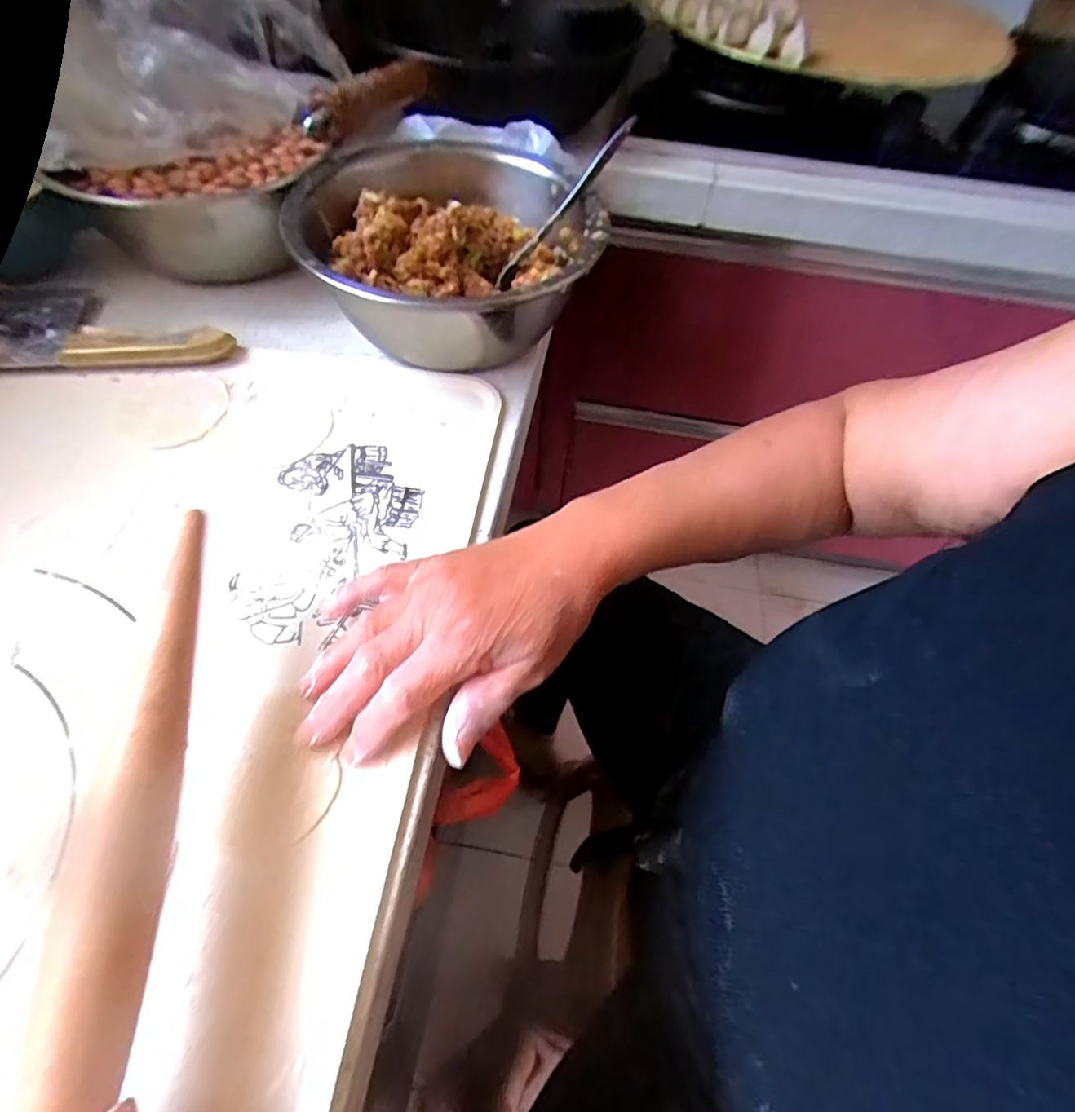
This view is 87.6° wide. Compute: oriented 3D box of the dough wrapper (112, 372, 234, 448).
[{"bbox_3d":[-0.247,-0.101,0.378,0.069,0.004,0.067,-11,59,-11],"label":"dough wrapper"}]

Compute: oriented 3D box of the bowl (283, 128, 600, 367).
[{"bbox_3d":[-0.063,-0.221,0.423,0.205,0.084,0.220,2,57,-3],"label":"bowl"}]

